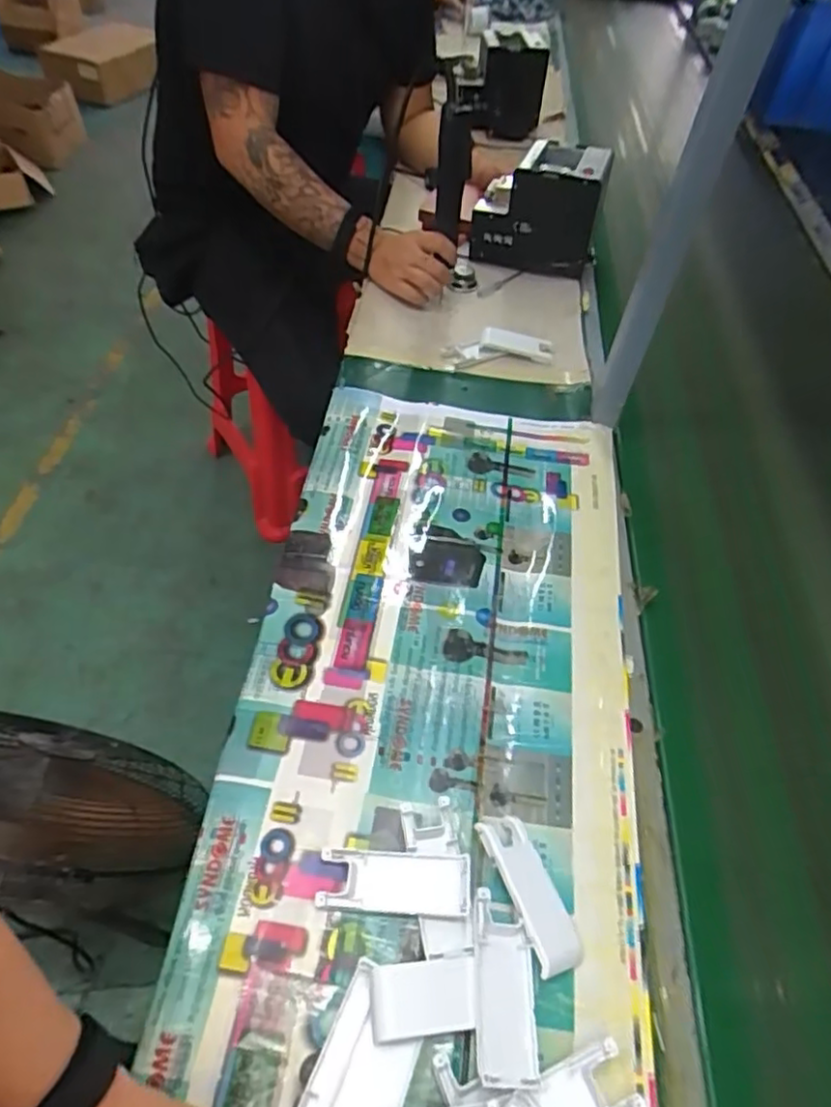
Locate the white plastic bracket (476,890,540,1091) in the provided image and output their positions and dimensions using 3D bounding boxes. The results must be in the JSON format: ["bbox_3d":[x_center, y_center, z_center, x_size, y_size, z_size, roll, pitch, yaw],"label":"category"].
[{"bbox_3d":[0.058,0.278,0.416,0.037,0.011,0.102,4,51,-3],"label":"white plastic bracket"}]

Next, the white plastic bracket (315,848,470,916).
[{"bbox_3d":[-0.015,0.231,0.456,0.102,0.018,0.040,5,51,-2],"label":"white plastic bracket"}]

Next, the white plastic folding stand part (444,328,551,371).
[{"bbox_3d":[0.113,-0.280,0.881,0.149,0.018,0.061,-3,52,-9],"label":"white plastic folding stand part"}]

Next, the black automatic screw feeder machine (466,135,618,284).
[{"bbox_3d":[0.194,-0.550,1.031,0.190,0.153,0.129,15,53,7],"label":"black automatic screw feeder machine"}]

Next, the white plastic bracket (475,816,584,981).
[{"bbox_3d":[0.080,0.238,0.459,0.038,0.013,0.105,-2,46,-32],"label":"white plastic bracket"}]

